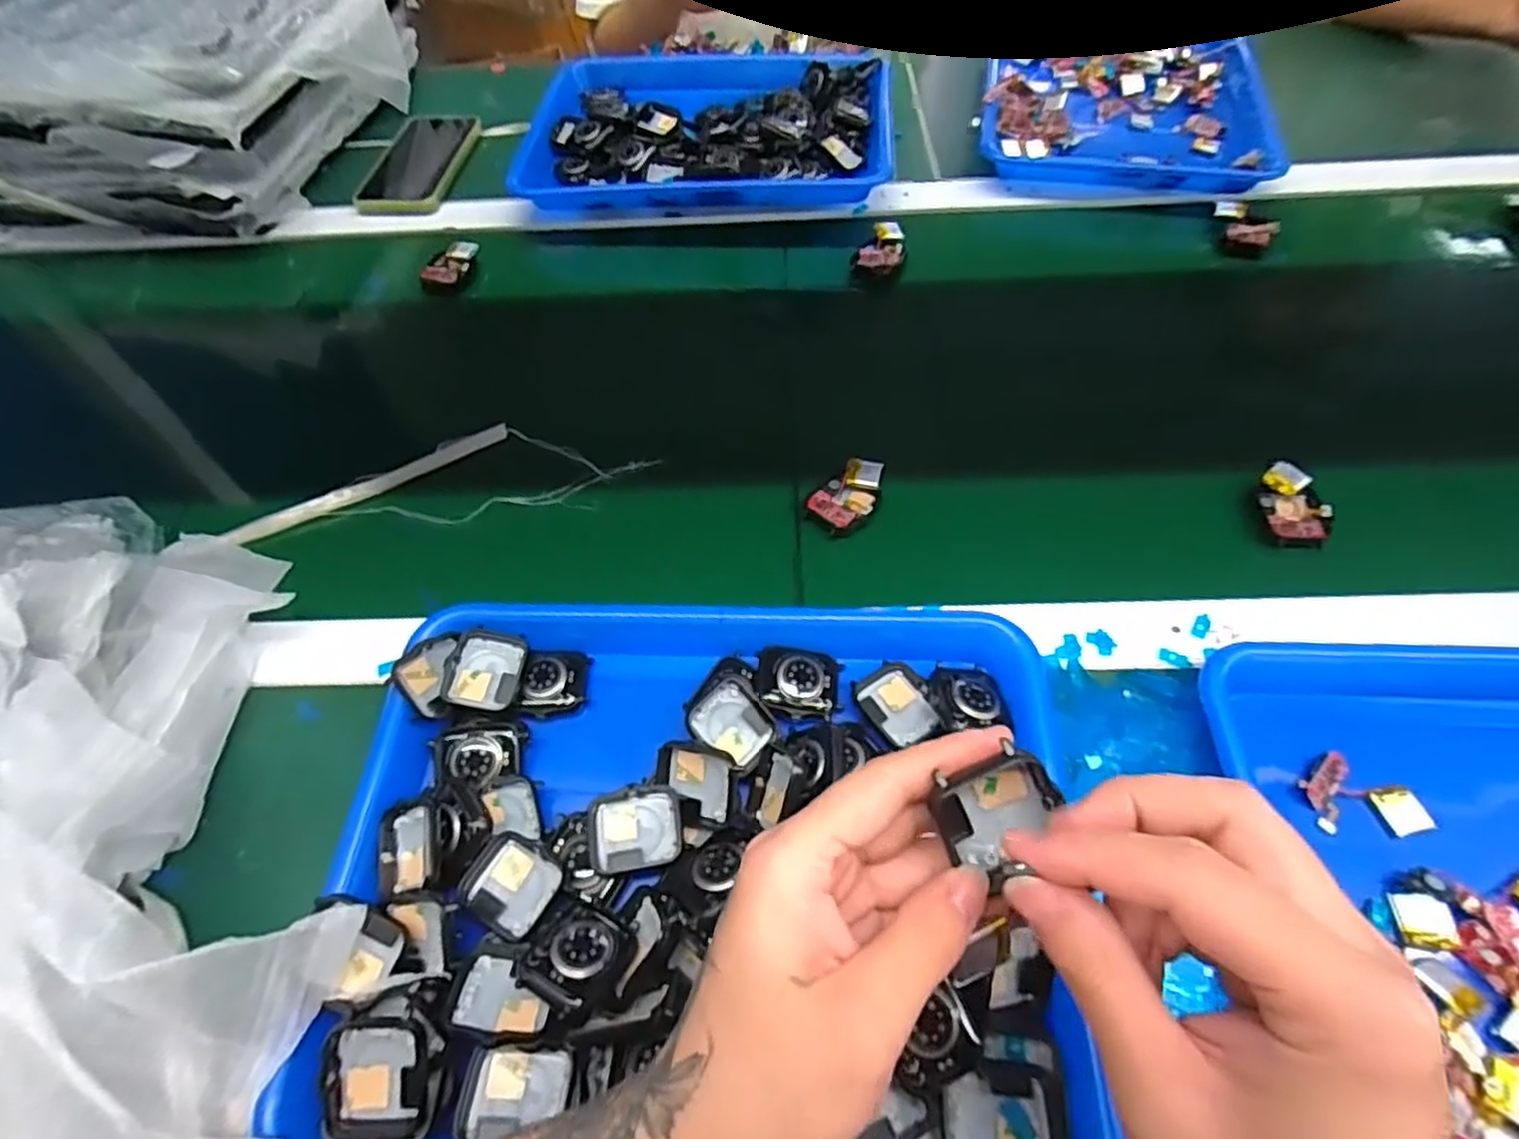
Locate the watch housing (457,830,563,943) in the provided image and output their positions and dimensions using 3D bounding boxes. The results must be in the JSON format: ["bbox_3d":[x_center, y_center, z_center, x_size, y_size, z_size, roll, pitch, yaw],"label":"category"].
[{"bbox_3d":[-0.112,0.143,0.328,0.042,0.009,0.037,20,62,15],"label":"watch housing"}]

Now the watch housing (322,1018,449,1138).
[{"bbox_3d":[-0.146,0.199,0.280,0.043,0.015,0.045,1,70,-7],"label":"watch housing"}]

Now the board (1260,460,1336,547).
[{"bbox_3d":[0.327,-0.043,0.442,0.035,0.010,0.056,0,59,4],"label":"board"}]

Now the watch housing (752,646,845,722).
[{"bbox_3d":[0.020,0.060,0.379,0.044,0.011,0.034,5,59,7],"label":"watch housing"}]

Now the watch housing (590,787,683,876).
[{"bbox_3d":[-0.058,0.123,0.341,0.042,0.007,0.035,-10,59,-2],"label":"watch housing"}]

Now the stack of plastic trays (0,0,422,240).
[{"bbox_3d":[-0.546,-0.476,0.700,0.324,0.165,0.359,9,58,2],"label":"stack of plastic trays"}]

